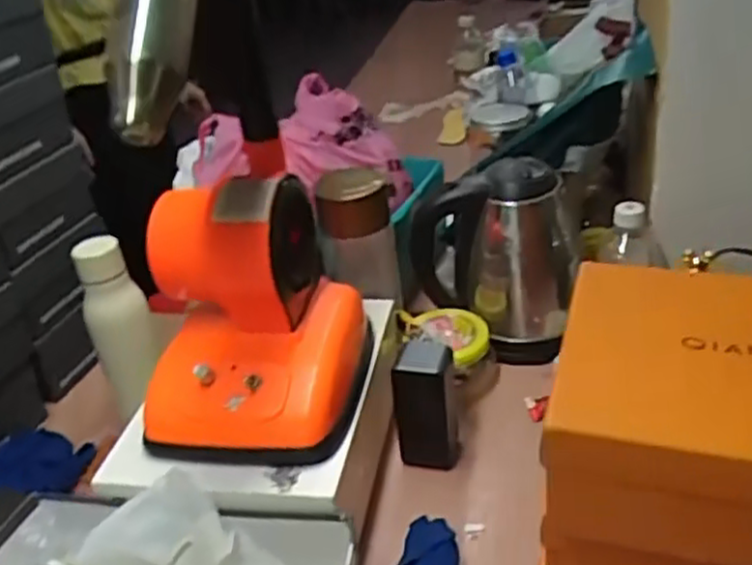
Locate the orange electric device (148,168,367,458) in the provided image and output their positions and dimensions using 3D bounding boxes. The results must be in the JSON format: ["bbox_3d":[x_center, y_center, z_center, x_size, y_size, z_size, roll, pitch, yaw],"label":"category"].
[{"bbox_3d":[-0.114,0.017,0.675,0.171,0.195,0.203,0,33,11],"label":"orange electric device"}]

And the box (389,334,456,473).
[{"bbox_3d":[0.050,0.125,0.758,0.059,0.137,0.045,-2,32,9],"label":"box"}]

